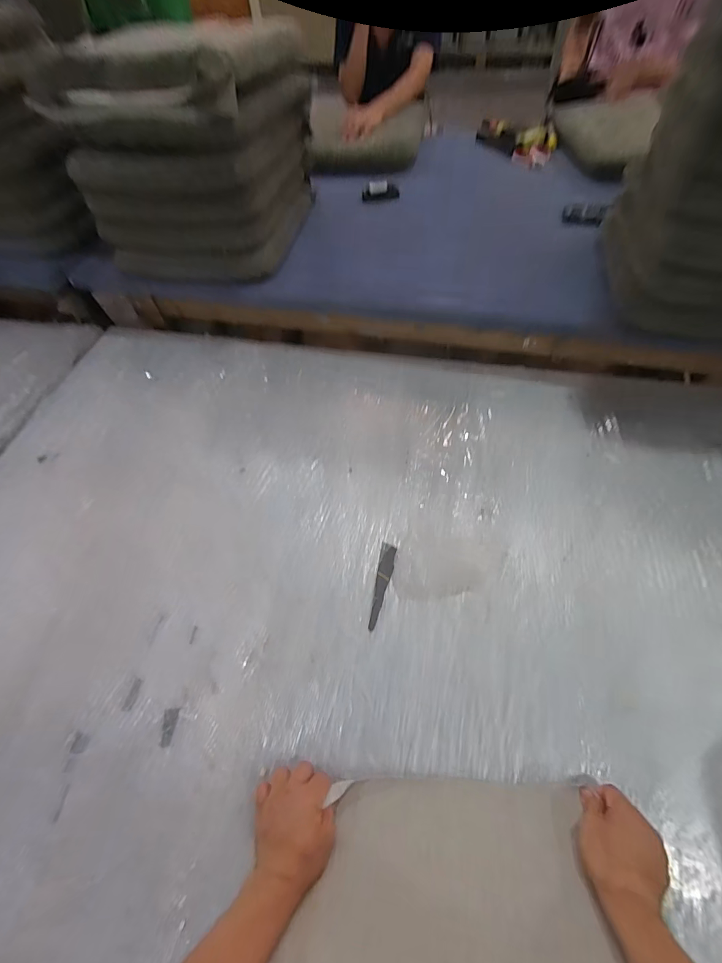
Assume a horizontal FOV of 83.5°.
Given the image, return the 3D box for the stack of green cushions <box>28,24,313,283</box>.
[{"bbox_3d":[-0.383,-0.774,0.958,0.475,0.389,0.370,6,58,8],"label":"stack of green cushions"}]

